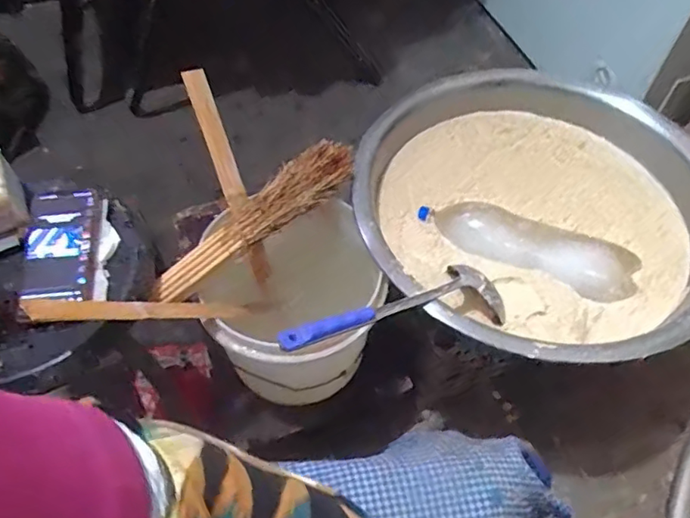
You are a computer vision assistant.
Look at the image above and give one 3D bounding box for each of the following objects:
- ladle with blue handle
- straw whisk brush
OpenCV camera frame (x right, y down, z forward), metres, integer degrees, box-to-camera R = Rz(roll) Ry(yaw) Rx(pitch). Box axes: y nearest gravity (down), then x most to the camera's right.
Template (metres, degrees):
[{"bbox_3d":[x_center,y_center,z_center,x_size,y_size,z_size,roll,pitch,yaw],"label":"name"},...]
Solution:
[{"bbox_3d":[0.063,0.062,0.683,0.328,0.040,0.096,-11,52,-36],"label":"ladle with blue handle"},{"bbox_3d":[-0.118,-0.058,0.759,0.324,0.061,0.060,-34,61,-22],"label":"straw whisk brush"}]

